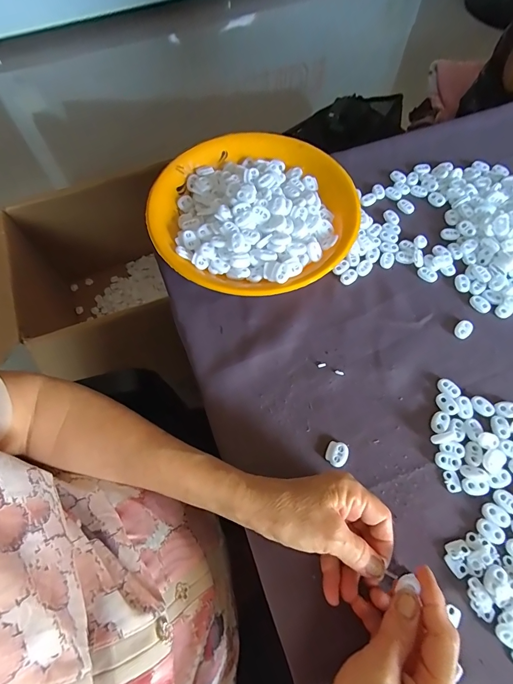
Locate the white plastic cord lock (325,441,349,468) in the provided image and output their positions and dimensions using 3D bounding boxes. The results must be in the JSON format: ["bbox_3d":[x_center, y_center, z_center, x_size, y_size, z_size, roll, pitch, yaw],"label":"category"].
[{"bbox_3d":[0.076,0.105,0.338,0.021,0.005,0.023,24,67,11],"label":"white plastic cord lock"}]

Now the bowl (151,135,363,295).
[{"bbox_3d":[-0.004,-0.155,0.432,0.231,0.046,0.238,0,65,0],"label":"bowl"}]

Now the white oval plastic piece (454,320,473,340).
[{"bbox_3d":[0.225,-0.014,0.389,0.024,0.006,0.016,-35,70,-15],"label":"white oval plastic piece"}]

